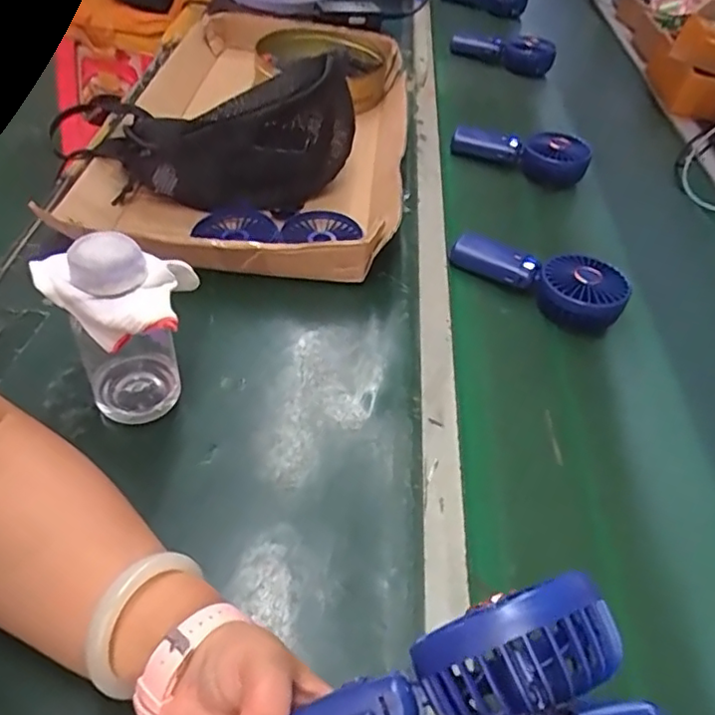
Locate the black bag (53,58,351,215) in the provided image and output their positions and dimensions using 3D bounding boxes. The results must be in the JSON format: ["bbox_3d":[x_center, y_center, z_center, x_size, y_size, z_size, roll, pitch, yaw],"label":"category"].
[{"bbox_3d":[-0.159,-0.242,0.650,0.310,0.113,0.133,-2,46,-8],"label":"black bag"}]

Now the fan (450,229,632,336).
[{"bbox_3d":[0.192,-0.086,0.652,0.181,0.051,0.070,29,49,21],"label":"fan"}]

